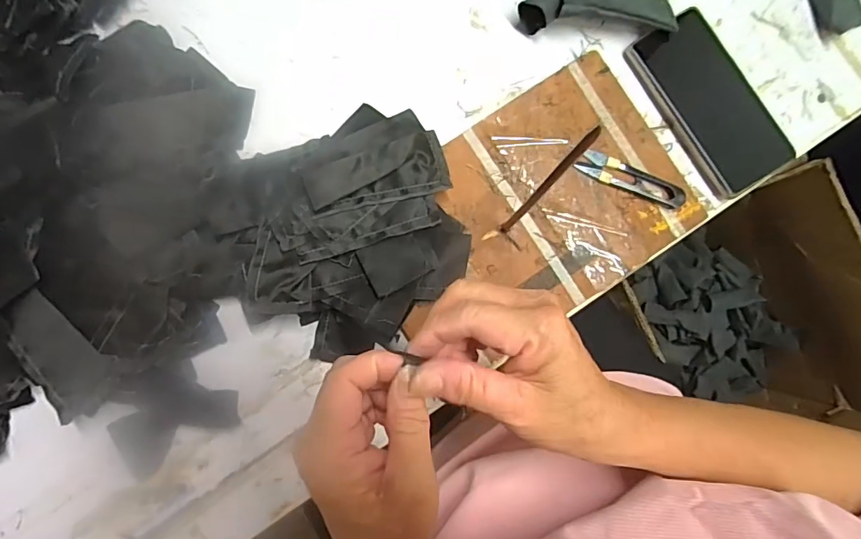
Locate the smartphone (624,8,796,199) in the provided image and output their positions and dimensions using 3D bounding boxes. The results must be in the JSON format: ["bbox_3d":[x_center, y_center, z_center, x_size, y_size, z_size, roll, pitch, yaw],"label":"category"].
[{"bbox_3d":[0.242,-0.144,0.414,0.074,0.010,0.154,-32,87,-3],"label":"smartphone"}]

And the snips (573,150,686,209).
[{"bbox_3d":[0.171,-0.077,0.404,0.091,0.010,0.022,22,86,1],"label":"snips"}]

